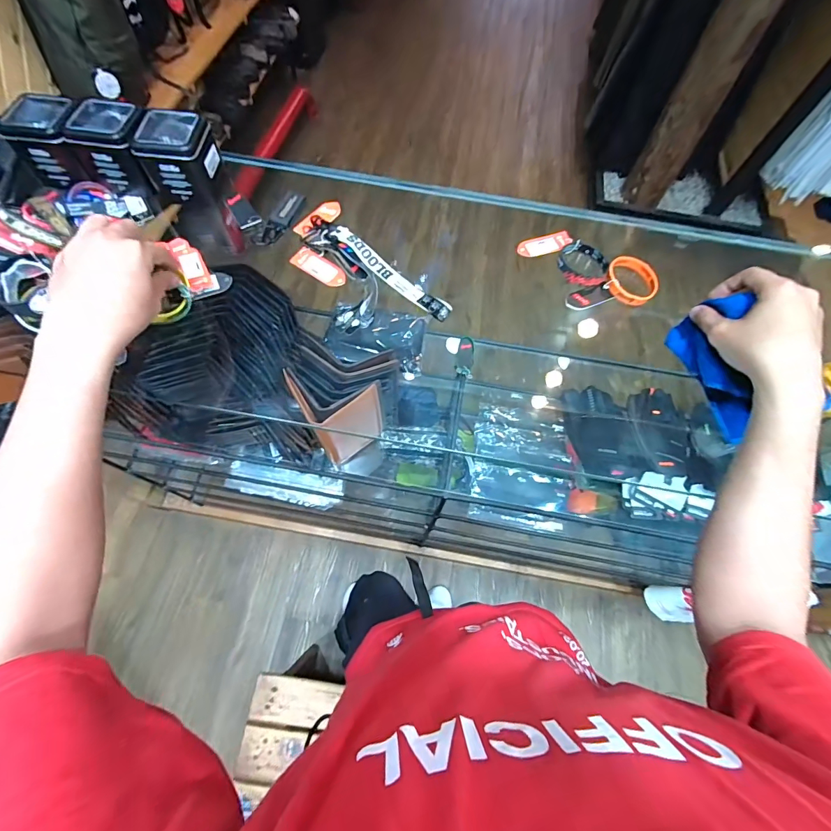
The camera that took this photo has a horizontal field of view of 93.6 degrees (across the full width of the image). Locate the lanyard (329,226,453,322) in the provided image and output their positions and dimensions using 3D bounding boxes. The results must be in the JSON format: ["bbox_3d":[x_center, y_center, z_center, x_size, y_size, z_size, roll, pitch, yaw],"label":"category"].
[{"bbox_3d":[-0.031,-0.178,0.489,0.188,0.018,0.019,40,70,14],"label":"lanyard"}]

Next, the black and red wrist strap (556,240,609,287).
[{"bbox_3d":[0.219,-0.198,0.508,0.068,0.012,0.069,1,66,-3],"label":"black and red wrist strap"}]

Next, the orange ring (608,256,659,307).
[{"bbox_3d":[0.278,-0.174,0.501,0.066,0.019,0.066,1,66,-3],"label":"orange ring"}]

